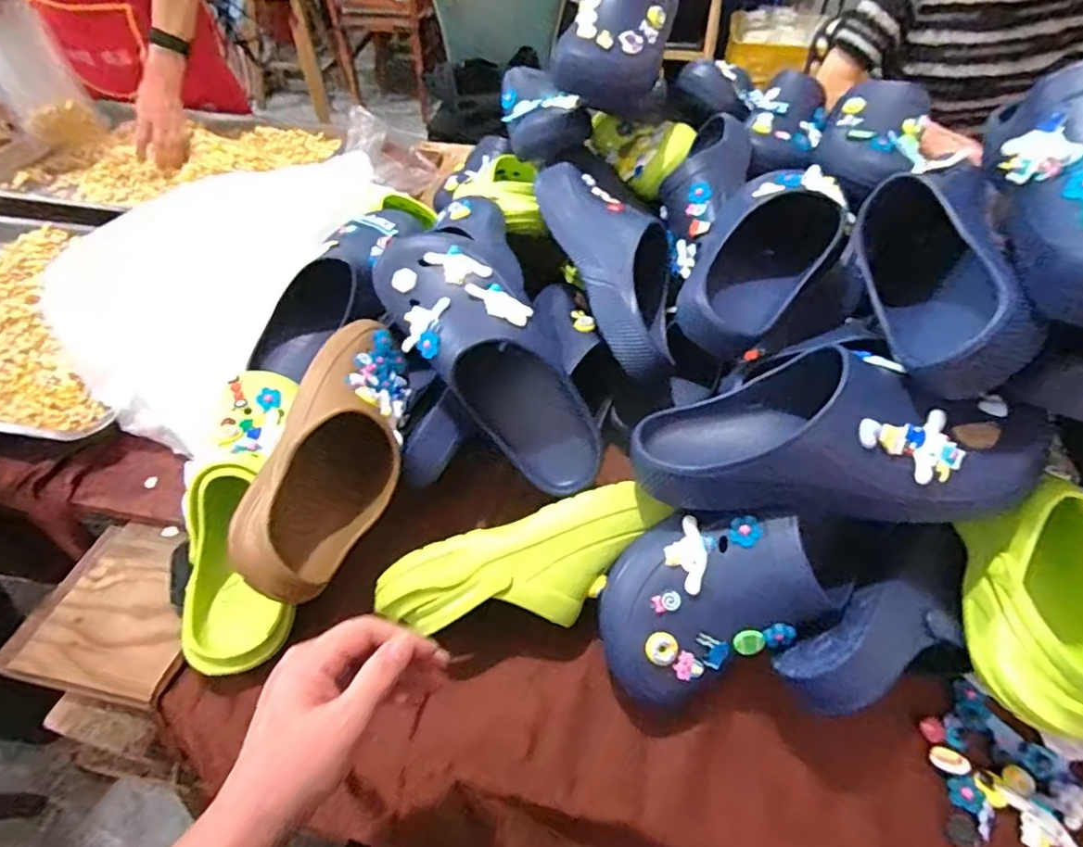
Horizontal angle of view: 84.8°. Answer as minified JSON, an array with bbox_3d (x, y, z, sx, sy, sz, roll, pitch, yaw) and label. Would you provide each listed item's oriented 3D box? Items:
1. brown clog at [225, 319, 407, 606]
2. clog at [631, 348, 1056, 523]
[{"bbox_3d":[-0.180,0.023,0.541,0.100,0.101,0.266,4,49,3],"label":"brown clog"},{"bbox_3d":[0.218,0.008,0.459,0.289,0.104,0.117,-2,46,25],"label":"clog"}]

